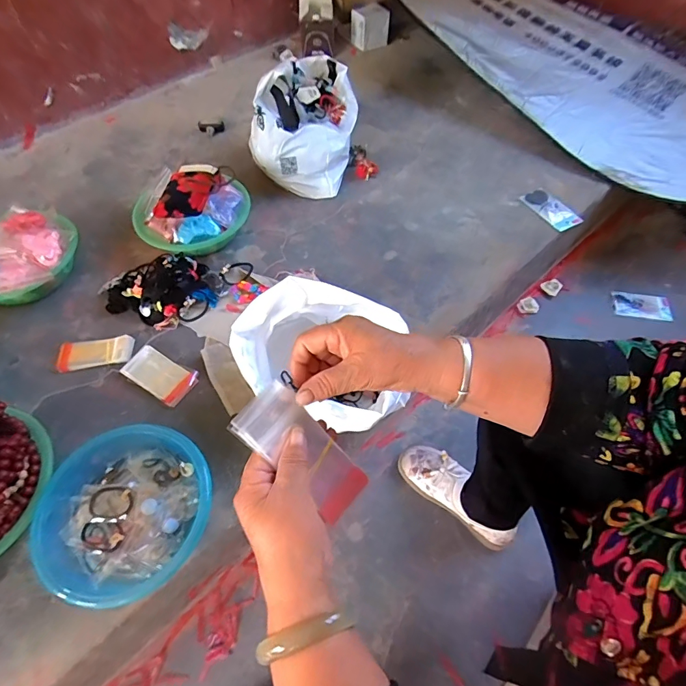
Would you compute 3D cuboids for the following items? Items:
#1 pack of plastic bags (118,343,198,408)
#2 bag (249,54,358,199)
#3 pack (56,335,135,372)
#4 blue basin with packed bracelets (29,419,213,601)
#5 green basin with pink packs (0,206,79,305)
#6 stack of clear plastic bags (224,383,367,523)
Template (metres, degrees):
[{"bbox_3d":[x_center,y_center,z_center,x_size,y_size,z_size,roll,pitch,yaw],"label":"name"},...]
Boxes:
[{"bbox_3d":[-0.321,0.058,0.729,0.130,0.024,0.069,26,61,16],"label":"pack of plastic bags"},{"bbox_3d":[-0.089,-0.549,1.008,0.227,0.196,0.324,7,58,5],"label":"bag"},{"bbox_3d":[-0.446,0.017,0.744,0.126,0.022,0.054,-6,58,-3],"label":"pack"},{"bbox_3d":[-0.306,0.235,0.583,0.220,0.084,0.216,0,57,0],"label":"blue basin with packed bracelets"},{"bbox_3d":[-0.654,-0.172,0.824,0.228,0.110,0.228,0,57,0],"label":"green basin with pink packs"},{"bbox_3d":[-0.031,0.091,0.351,0.126,0.011,0.057,45,62,-16],"label":"stack of clear plastic bags"}]

